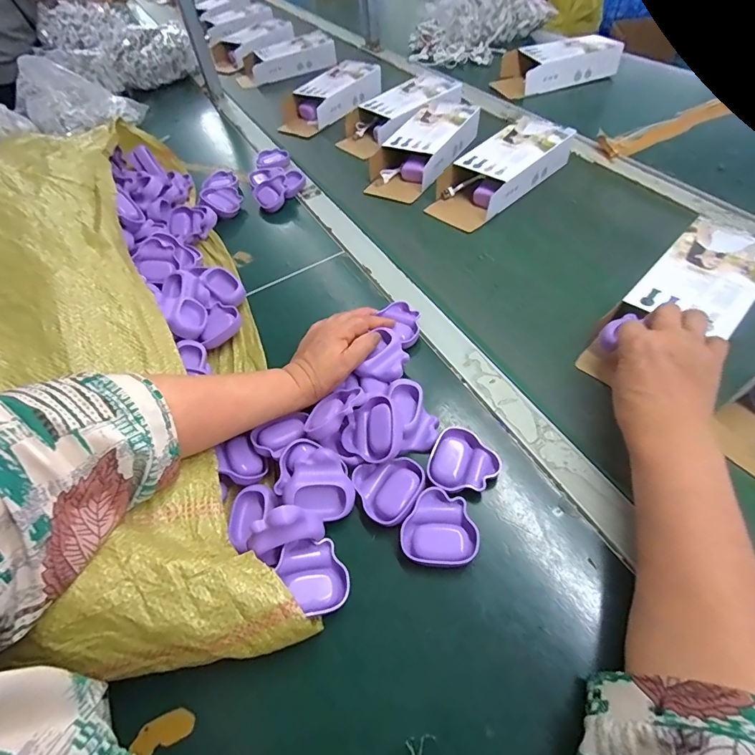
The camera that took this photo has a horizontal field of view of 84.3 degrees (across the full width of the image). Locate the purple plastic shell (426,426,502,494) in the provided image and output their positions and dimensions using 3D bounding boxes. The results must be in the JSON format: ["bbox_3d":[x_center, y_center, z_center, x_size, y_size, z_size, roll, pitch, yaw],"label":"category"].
[{"bbox_3d":[0.078,0.082,0.394,0.061,0.015,0.061,-38,60,-21],"label":"purple plastic shell"}]

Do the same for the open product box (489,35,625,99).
[{"bbox_3d":[0.369,-0.646,0.867,0.227,0.069,0.111,-14,55,-5],"label":"open product box"}]

